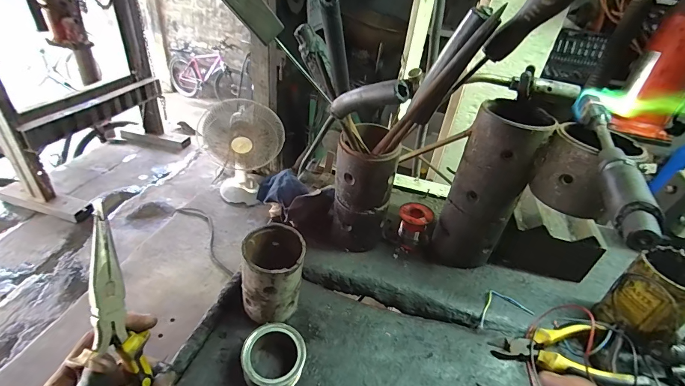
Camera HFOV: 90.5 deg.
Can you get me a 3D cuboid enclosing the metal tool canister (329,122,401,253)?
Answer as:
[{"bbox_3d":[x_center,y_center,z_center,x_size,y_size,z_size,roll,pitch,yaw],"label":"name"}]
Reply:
[{"bbox_3d":[0.027,-0.002,0.483,0.079,0.194,0.084,9,36,3],"label":"metal tool canister"}]

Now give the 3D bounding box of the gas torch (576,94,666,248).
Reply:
[{"bbox_3d":[0.258,-0.040,0.328,0.025,0.034,0.260,18,37,15],"label":"gas torch"}]

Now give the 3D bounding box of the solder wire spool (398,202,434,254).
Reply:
[{"bbox_3d":[0.108,0.054,0.526,0.048,0.058,0.052,5,36,-3],"label":"solder wire spool"}]

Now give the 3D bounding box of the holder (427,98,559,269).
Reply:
[{"bbox_3d":[0.196,-0.001,0.475,0.088,0.229,0.082,23,38,21],"label":"holder"}]

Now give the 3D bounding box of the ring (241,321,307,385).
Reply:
[{"bbox_3d":[-0.072,0.177,0.362,0.064,0.043,0.060,5,36,-3],"label":"ring"}]

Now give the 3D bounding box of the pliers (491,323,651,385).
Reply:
[{"bbox_3d":[0.261,0.183,0.401,0.147,0.034,0.070,15,36,11],"label":"pliers"}]

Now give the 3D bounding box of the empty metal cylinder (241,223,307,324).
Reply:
[{"bbox_3d":[-0.081,0.095,0.393,0.070,0.098,0.070,3,36,-6],"label":"empty metal cylinder"}]

